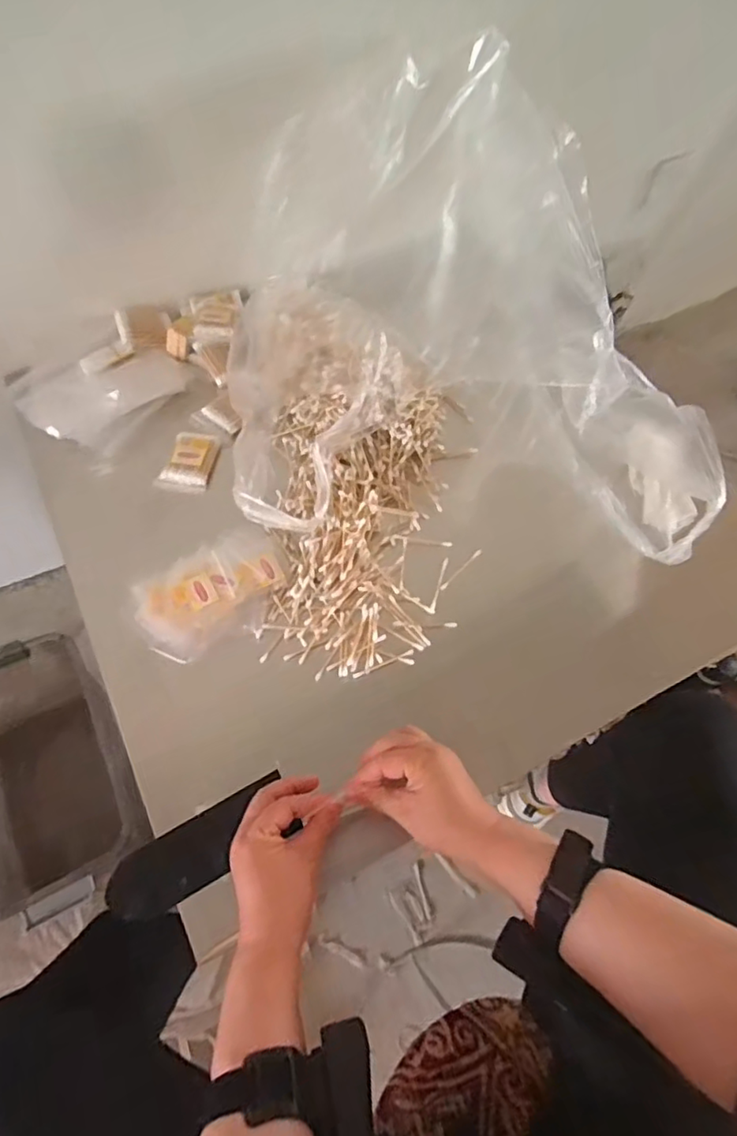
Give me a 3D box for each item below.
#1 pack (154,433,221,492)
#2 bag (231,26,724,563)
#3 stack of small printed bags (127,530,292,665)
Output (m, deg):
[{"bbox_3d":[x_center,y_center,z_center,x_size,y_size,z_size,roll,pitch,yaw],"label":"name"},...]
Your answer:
[{"bbox_3d":[-0.228,-0.138,0.755,0.059,0.013,0.096,8,65,2],"label":"pack"},{"bbox_3d":[0.115,-0.306,0.709,0.544,0.255,0.549,4,61,1],"label":"bag"},{"bbox_3d":[-0.170,0.025,0.663,0.169,0.020,0.111,-27,68,-13],"label":"stack of small printed bags"}]

